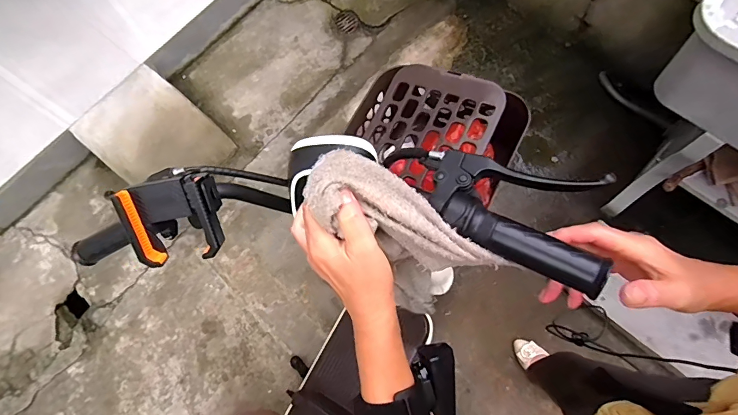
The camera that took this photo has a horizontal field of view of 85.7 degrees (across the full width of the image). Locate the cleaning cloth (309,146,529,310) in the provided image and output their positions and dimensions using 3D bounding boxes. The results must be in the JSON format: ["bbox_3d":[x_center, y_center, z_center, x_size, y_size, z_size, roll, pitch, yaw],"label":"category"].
[{"bbox_3d":[0.025,0.026,0.393,0.182,0.146,0.078,36,74,12],"label":"cleaning cloth"}]

